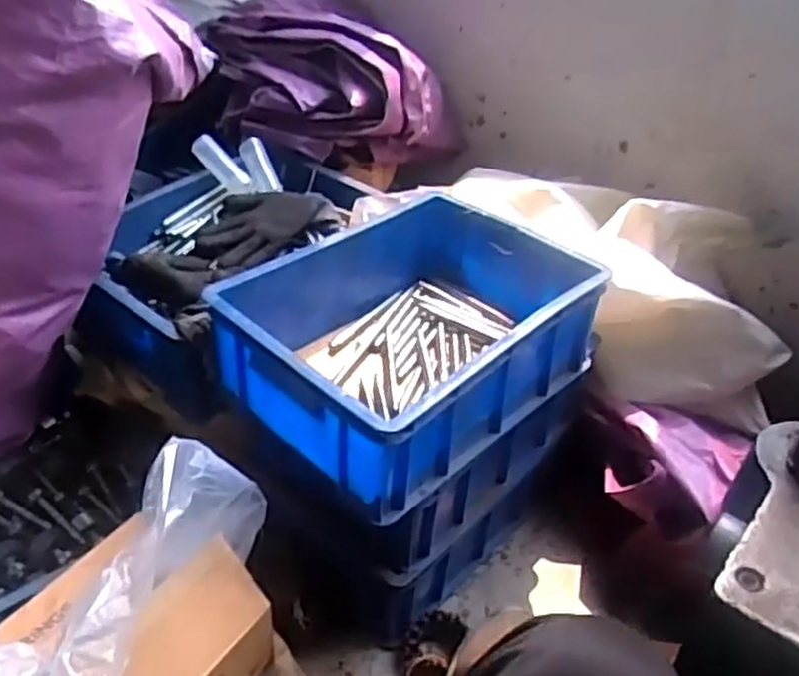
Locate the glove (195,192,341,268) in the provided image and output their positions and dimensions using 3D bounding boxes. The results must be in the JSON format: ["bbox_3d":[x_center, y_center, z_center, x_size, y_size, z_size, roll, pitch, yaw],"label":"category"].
[{"bbox_3d":[-0.198,-0.165,1.107,0.192,0.038,0.146,-22,46,-30],"label":"glove"}]

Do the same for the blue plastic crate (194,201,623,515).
[{"bbox_3d":[0.016,-0.009,0.932,0.291,0.136,0.399,33,46,31],"label":"blue plastic crate"}]

